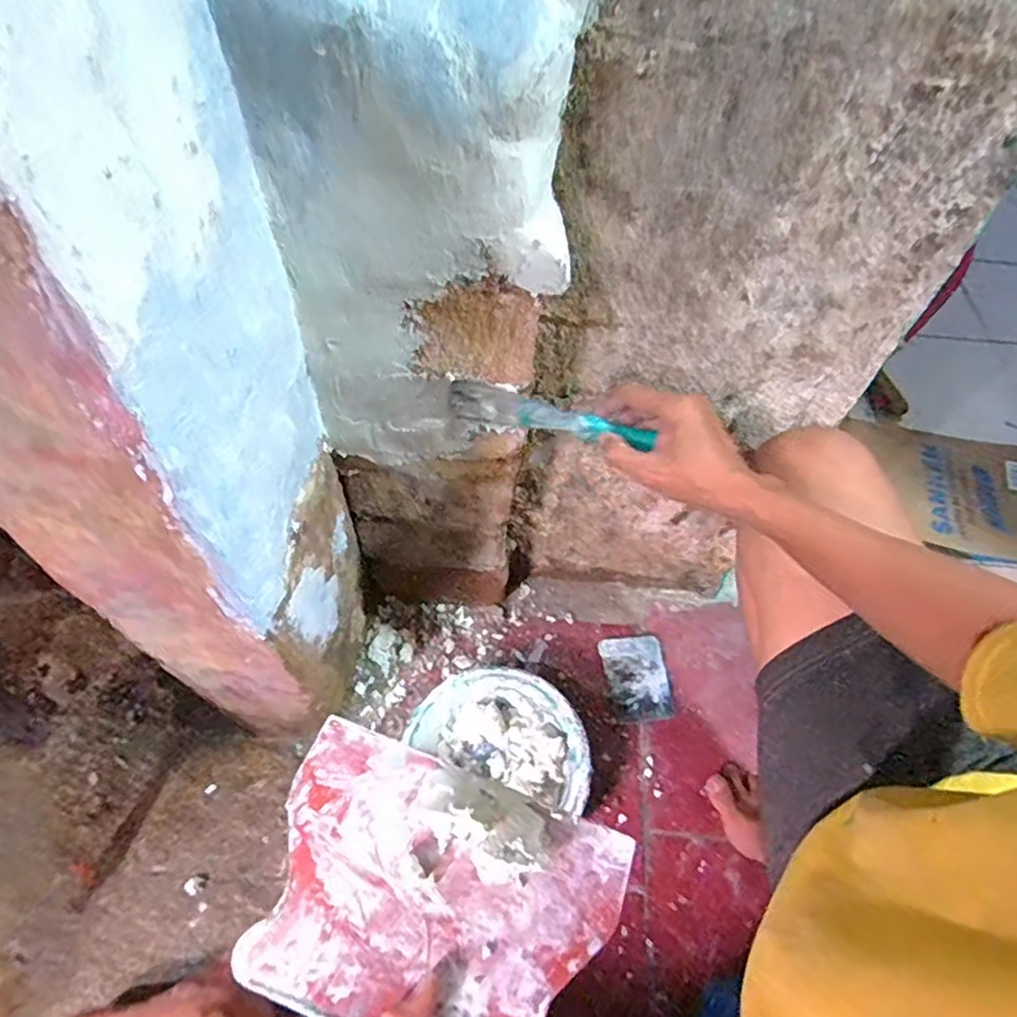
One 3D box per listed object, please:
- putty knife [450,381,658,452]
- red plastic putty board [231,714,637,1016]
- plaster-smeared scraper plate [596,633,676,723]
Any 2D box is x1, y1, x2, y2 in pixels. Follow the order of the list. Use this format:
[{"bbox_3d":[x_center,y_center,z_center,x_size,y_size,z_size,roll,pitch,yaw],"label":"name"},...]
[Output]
[{"bbox_3d":[0.032,-0.072,0.498,0.160,0.046,0.014,14,56,9],"label":"putty knife"},{"bbox_3d":[-0.043,0.221,0.360,0.205,0.025,0.138,18,56,8],"label":"red plastic putty board"},{"bbox_3d":[0.160,0.210,0.777,0.075,0.012,0.104,-5,56,-7],"label":"plaster-smeared scraper plate"}]

